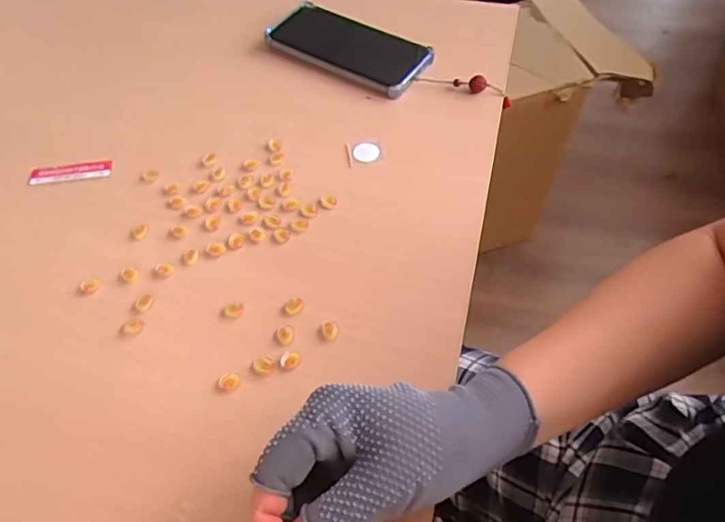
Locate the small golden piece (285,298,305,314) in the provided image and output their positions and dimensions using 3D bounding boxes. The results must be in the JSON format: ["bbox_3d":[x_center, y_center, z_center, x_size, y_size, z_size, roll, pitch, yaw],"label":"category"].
[{"bbox_3d":[-0.050,0.032,0.393,0.014,0.004,0.011,-25,57,-14],"label":"small golden piece"}]

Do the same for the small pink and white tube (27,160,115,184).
[{"bbox_3d":[-0.262,-0.080,0.482,0.072,0.004,0.020,-5,54,-1],"label":"small pink and white tube"}]

